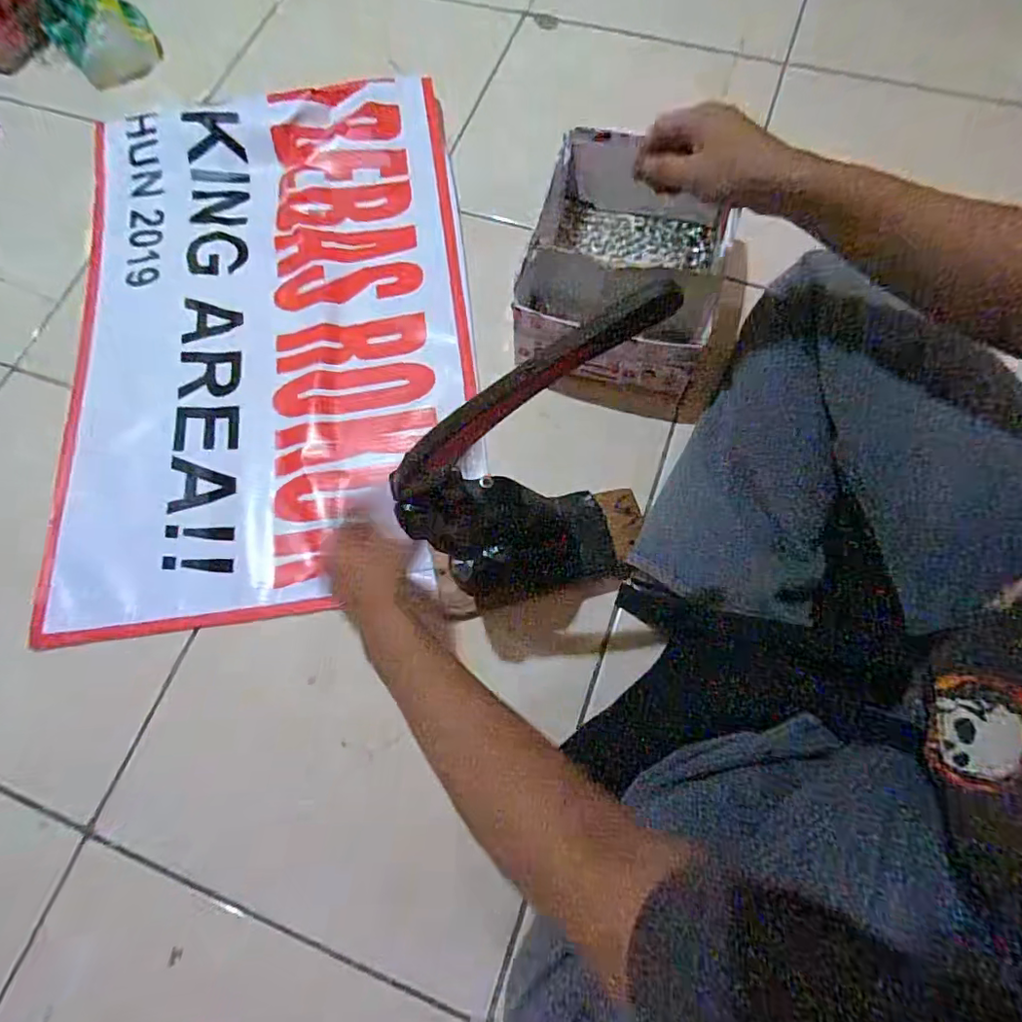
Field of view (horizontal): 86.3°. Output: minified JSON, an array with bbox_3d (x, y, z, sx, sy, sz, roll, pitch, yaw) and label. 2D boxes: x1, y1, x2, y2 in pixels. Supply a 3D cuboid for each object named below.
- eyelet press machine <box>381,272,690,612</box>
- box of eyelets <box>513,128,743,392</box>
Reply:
[{"bbox_3d":[0.037,0.001,0.418,0.204,0.339,0.089,-27,73,-3],"label":"eyelet press machine"},{"bbox_3d":[0.133,-0.288,0.622,0.201,0.100,0.272,14,73,6],"label":"box of eyelets"}]

